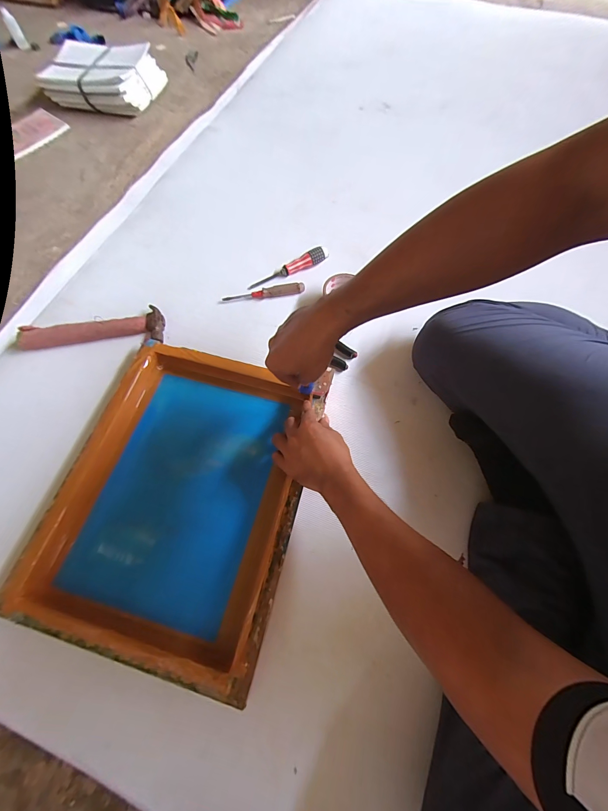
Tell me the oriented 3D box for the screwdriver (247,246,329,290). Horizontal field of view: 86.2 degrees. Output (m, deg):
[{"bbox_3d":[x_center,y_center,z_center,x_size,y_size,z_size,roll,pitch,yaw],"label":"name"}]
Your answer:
[{"bbox_3d":[-0.032,-0.297,0.700,0.187,0.032,0.025,-24,68,-10],"label":"screwdriver"}]

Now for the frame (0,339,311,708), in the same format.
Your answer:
[{"bbox_3d":[-0.182,0.124,0.511,0.346,0.067,0.437,14,69,6],"label":"frame"}]

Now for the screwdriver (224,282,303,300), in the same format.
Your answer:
[{"bbox_3d":[-0.083,-0.236,0.677,0.168,0.022,0.023,-8,66,-4],"label":"screwdriver"}]

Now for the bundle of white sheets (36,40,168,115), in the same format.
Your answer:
[{"bbox_3d":[-0.618,-1.016,1.007,0.319,0.087,0.218,3,66,2],"label":"bundle of white sheets"}]

